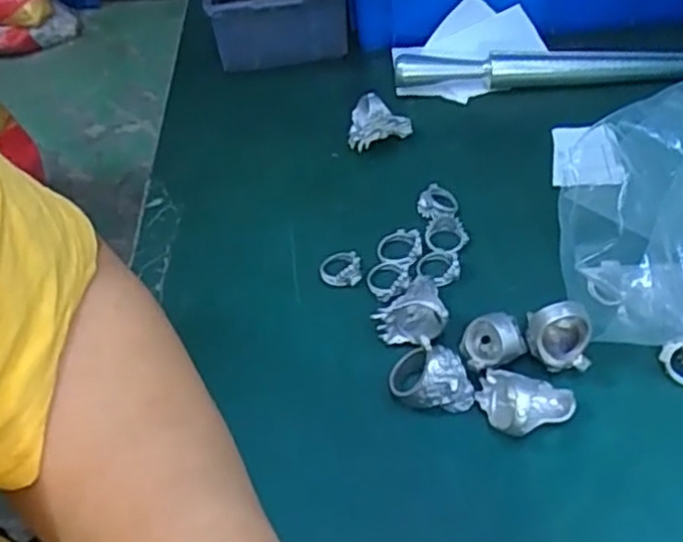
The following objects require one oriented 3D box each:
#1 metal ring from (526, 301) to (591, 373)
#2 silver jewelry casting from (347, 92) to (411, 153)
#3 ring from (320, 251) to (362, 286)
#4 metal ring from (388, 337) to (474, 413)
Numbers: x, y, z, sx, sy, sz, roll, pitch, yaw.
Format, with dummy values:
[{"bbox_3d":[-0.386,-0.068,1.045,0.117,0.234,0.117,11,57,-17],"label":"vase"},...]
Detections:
[{"bbox_3d":[0.096,0.029,0.314,0.028,0.033,0.017,6,51,11],"label":"metal ring"},{"bbox_3d":[0.023,-0.087,0.422,0.036,0.032,0.017,1,50,7],"label":"silver jewelry casting"},{"bbox_3d":[-0.001,-0.001,0.370,0.021,0.005,0.020,-5,49,2],"label":"ring"},{"bbox_3d":[0.039,0.047,0.310,0.037,0.026,0.022,16,53,18],"label":"metal ring"}]

